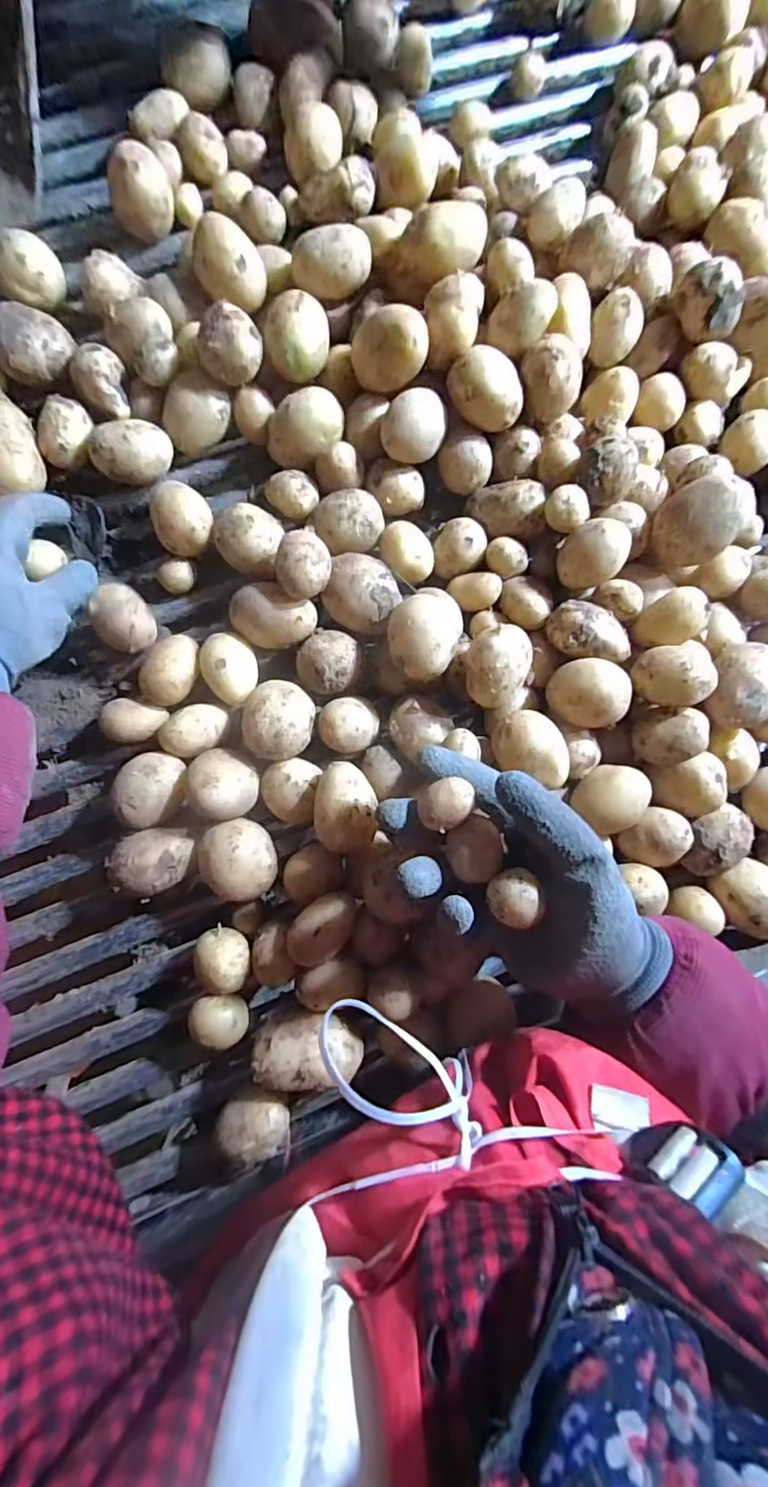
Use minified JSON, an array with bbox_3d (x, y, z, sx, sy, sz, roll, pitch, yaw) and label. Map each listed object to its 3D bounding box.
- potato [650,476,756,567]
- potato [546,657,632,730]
[{"bbox_3d":[0.215,-0.151,0.362,0.046,0.056,0.051,-35,88,-3],"label":"potato"},{"bbox_3d":[0.138,-0.034,0.356,0.049,0.033,0.046,-2,87,-1],"label":"potato"}]

